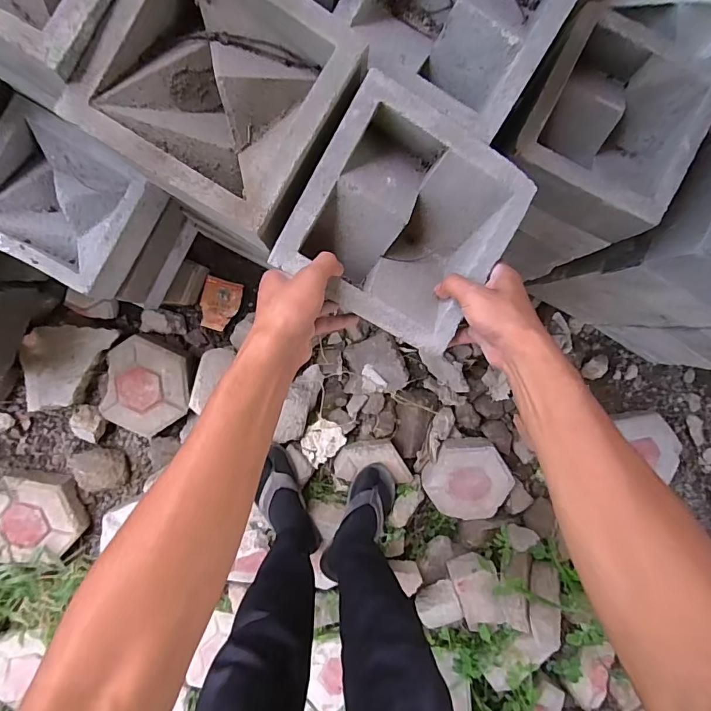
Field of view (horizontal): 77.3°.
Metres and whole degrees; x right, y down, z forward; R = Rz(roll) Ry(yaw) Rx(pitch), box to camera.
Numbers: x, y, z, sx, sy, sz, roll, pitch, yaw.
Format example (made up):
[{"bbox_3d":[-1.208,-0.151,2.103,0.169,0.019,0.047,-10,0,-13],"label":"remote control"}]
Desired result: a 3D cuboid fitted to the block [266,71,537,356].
[{"bbox_3d":[0.047,-0.130,0.451,0.195,0.077,0.202,31,89,-7],"label":"block"}]

